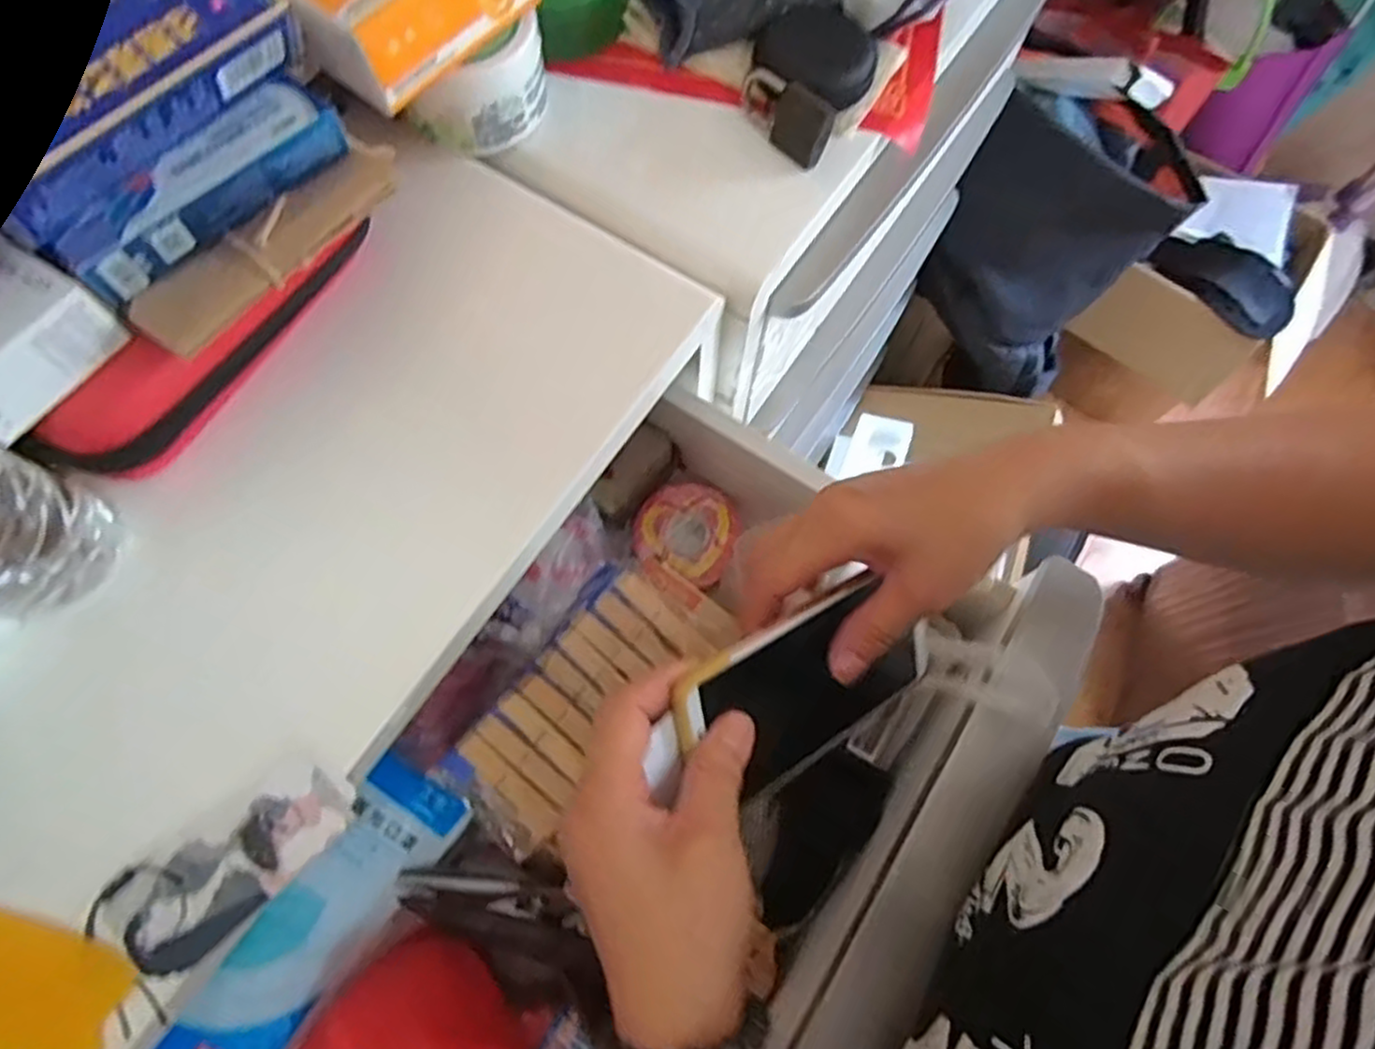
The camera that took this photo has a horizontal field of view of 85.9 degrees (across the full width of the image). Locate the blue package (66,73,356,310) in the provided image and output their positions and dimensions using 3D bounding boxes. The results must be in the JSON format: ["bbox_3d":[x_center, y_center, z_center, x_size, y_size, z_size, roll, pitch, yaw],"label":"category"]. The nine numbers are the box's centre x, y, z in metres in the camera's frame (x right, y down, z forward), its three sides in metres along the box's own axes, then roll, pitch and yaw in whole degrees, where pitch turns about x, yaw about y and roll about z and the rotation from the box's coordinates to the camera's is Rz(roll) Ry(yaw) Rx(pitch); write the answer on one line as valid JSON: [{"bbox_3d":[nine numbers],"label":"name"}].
[{"bbox_3d":[-0.230,-0.163,0.354,0.042,0.030,0.136,39,74,12],"label":"blue package"}]

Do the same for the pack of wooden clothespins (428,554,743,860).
[{"bbox_3d":[-0.056,0.094,0.424,0.077,0.037,0.177,41,74,13],"label":"pack of wooden clothespins"}]

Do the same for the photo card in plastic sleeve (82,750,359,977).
[{"bbox_3d":[-0.201,0.146,0.324,0.106,0.008,0.051,-41,76,-15],"label":"photo card in plastic sleeve"}]

